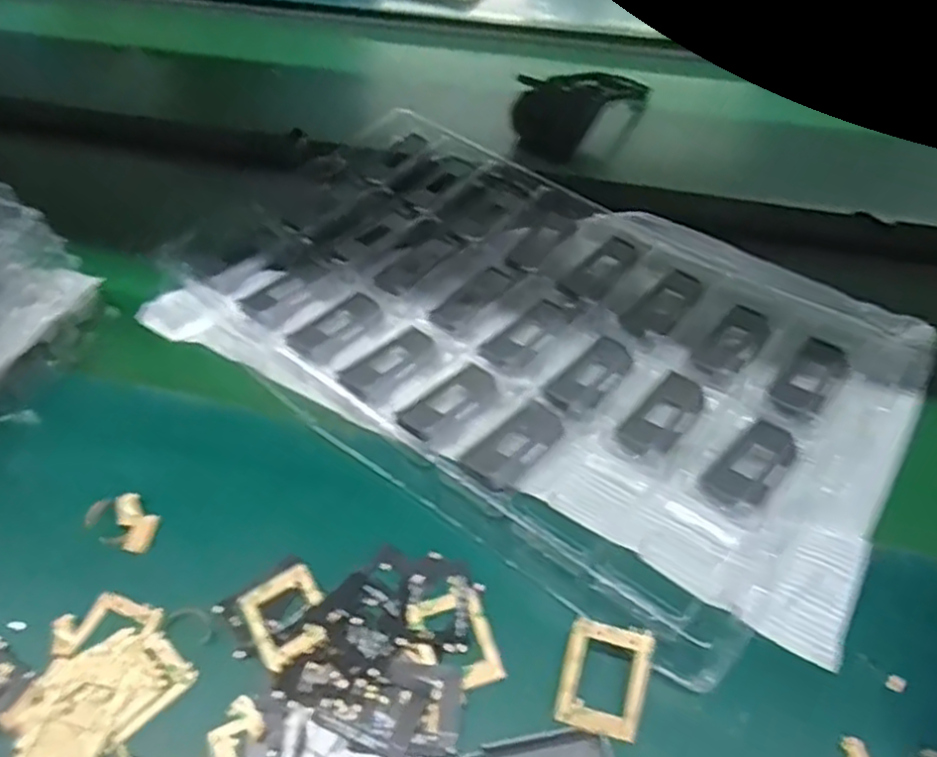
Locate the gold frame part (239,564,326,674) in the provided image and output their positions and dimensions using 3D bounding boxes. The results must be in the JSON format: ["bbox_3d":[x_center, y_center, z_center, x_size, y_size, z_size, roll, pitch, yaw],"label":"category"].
[{"bbox_3d":[-0.102,0.131,0.405,0.043,0.006,0.053,-28,54,-22],"label":"gold frame part"}]

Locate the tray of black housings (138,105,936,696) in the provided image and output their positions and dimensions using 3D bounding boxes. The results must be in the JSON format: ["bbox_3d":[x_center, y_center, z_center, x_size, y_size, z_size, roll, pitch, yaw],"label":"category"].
[{"bbox_3d":[0.044,-0.049,0.540,0.524,0.025,0.330,29,55,24],"label":"tray of black housings"}]

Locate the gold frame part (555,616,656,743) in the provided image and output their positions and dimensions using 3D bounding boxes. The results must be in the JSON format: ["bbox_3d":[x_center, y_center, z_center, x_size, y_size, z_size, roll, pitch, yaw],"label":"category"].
[{"bbox_3d":[0.071,0.154,0.374,0.042,0.005,0.053,12,74,12],"label":"gold frame part"}]

